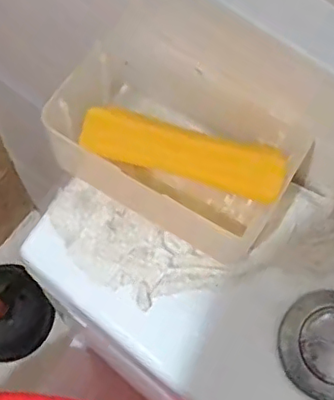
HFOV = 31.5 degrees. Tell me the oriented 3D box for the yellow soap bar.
[{"bbox_3d":[0.008,-0.023,0.292,0.100,0.014,0.022,16,70,3],"label":"yellow soap bar"}]

